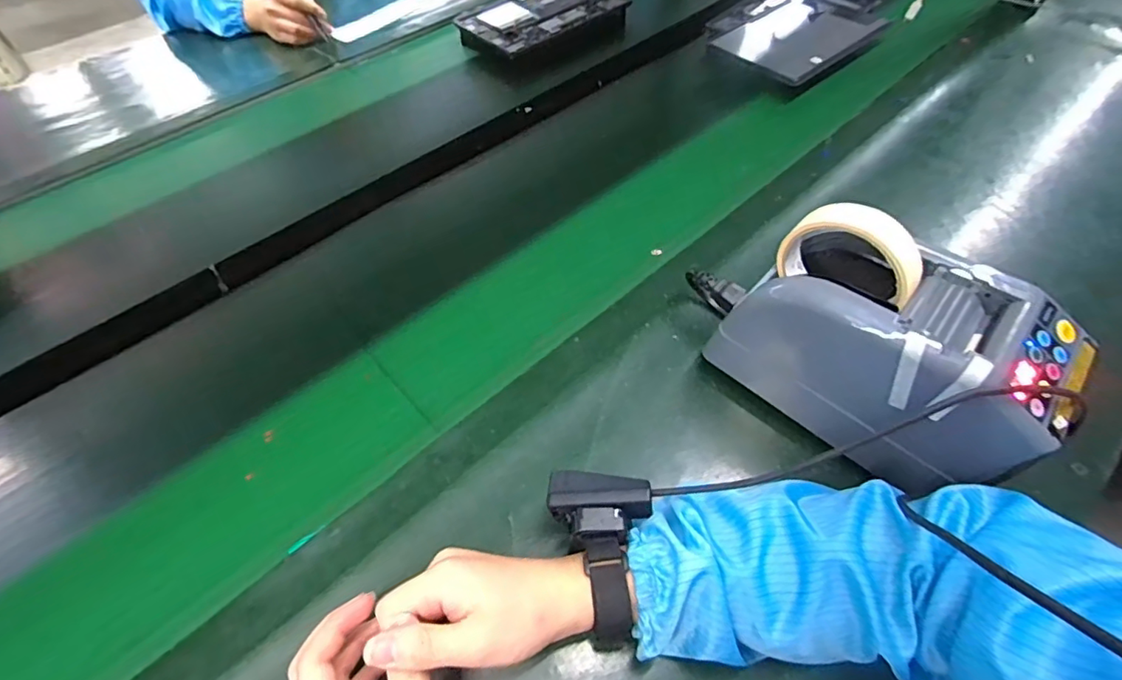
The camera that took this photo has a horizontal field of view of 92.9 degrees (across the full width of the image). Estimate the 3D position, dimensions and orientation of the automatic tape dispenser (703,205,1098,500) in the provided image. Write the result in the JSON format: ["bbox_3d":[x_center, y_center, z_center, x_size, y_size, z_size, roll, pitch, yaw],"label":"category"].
[{"bbox_3d":[0.237,-0.002,0.400,0.228,0.154,0.115,37,63,26],"label":"automatic tape dispenser"}]

